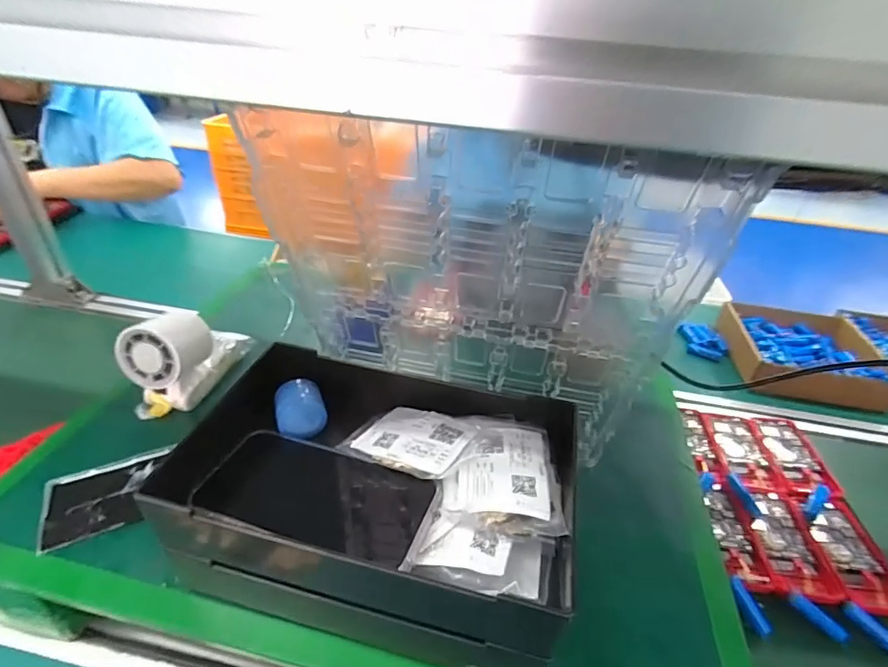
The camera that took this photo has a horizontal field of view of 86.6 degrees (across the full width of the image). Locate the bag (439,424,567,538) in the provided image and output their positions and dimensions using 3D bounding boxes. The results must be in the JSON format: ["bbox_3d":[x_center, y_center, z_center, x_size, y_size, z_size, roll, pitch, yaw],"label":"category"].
[{"bbox_3d":[0.042,0.095,0.330,0.077,0.016,0.095,6,35,3],"label":"bag"}]

